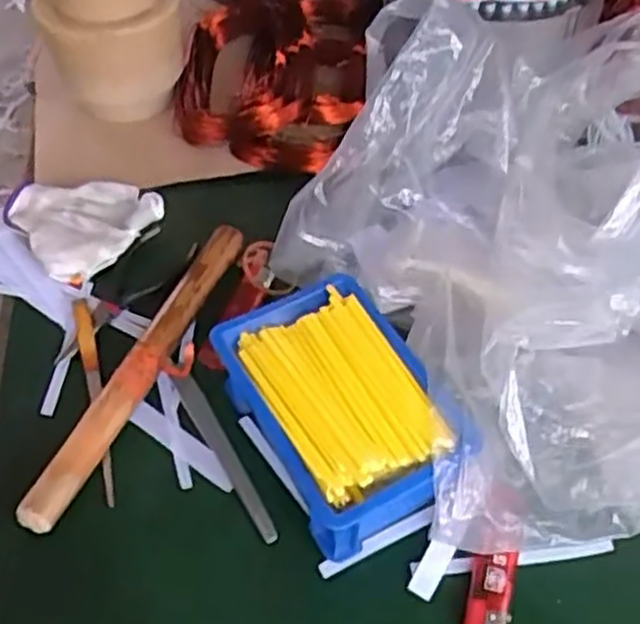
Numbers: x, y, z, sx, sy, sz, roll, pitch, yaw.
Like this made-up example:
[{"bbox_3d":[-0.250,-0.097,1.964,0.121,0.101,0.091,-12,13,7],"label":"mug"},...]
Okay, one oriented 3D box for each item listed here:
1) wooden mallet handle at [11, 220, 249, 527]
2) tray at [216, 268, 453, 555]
[{"bbox_3d":[-0.110,0.034,0.495,0.024,0.025,0.232,19,54,18],"label":"wooden mallet handle"},{"bbox_3d":[0.010,0.057,0.455,0.092,0.057,0.151,-24,53,-16],"label":"tray"}]

